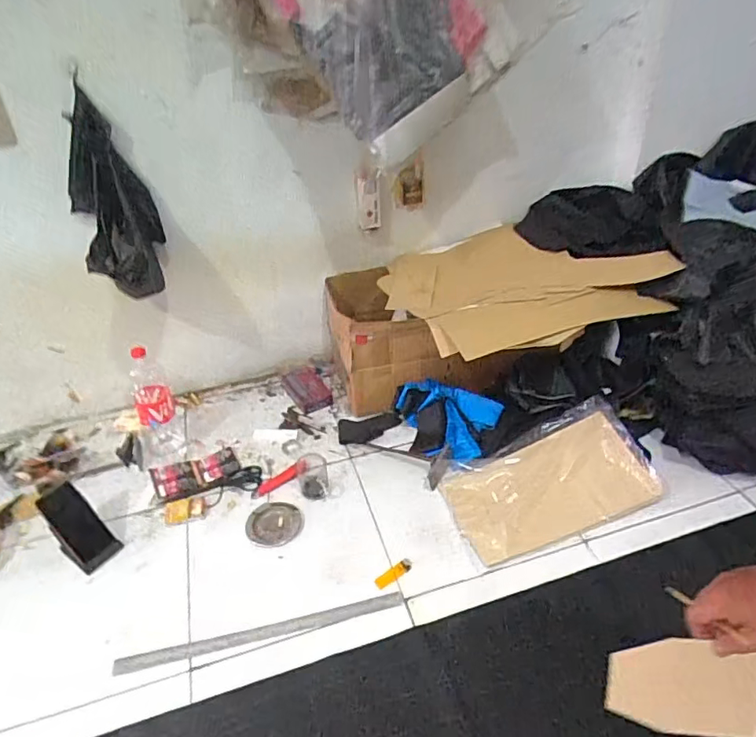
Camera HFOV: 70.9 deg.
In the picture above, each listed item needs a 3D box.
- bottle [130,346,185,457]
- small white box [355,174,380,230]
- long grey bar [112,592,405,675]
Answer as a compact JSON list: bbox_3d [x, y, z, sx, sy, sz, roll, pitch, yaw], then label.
[{"bbox_3d":[-0.546,0.088,1.279,0.096,0.314,0.098,-20,41,-23],"label":"bottle"},{"bbox_3d":[-0.027,-0.439,1.411,0.061,0.215,0.026,3,65,5],"label":"small white box"},{"bbox_3d":[-0.207,0.488,0.983,0.521,0.008,0.027,-9,45,-11],"label":"long grey bar"}]

